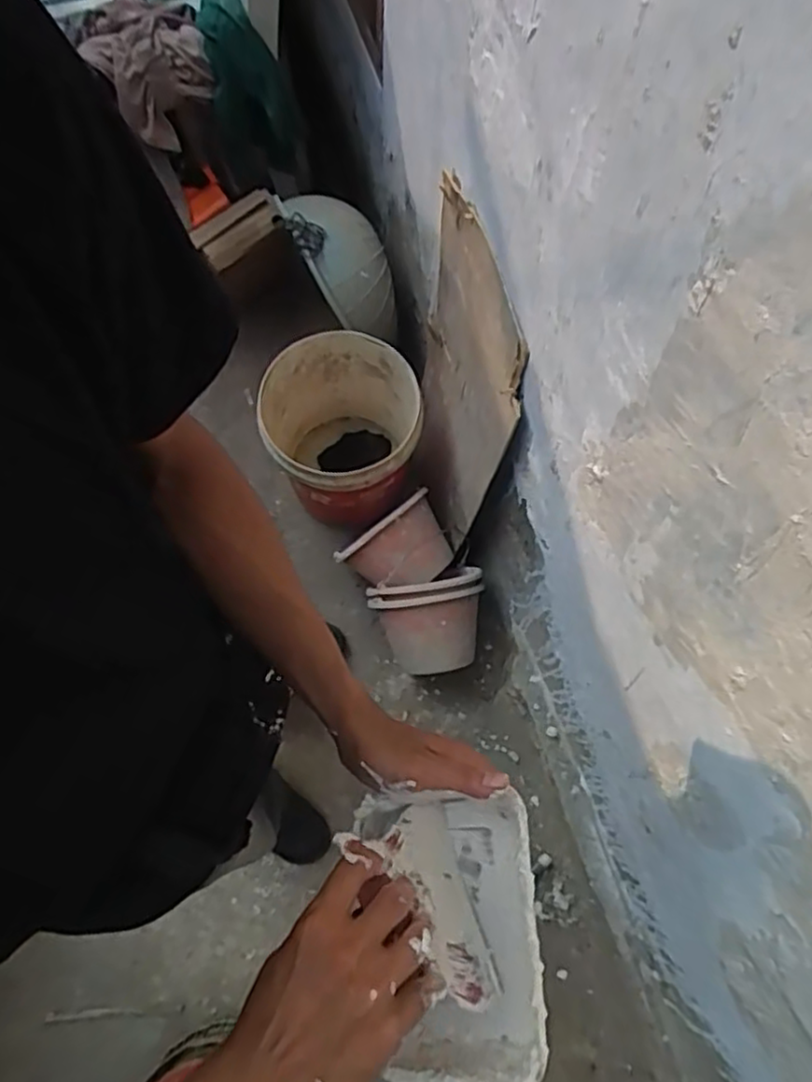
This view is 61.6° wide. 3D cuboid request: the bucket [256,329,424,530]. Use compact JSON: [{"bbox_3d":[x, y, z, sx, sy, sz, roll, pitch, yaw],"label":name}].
[{"bbox_3d":[-0.127,-0.217,1.480,0.294,0.357,0.315,1,73,-2],"label":"bucket"}]

